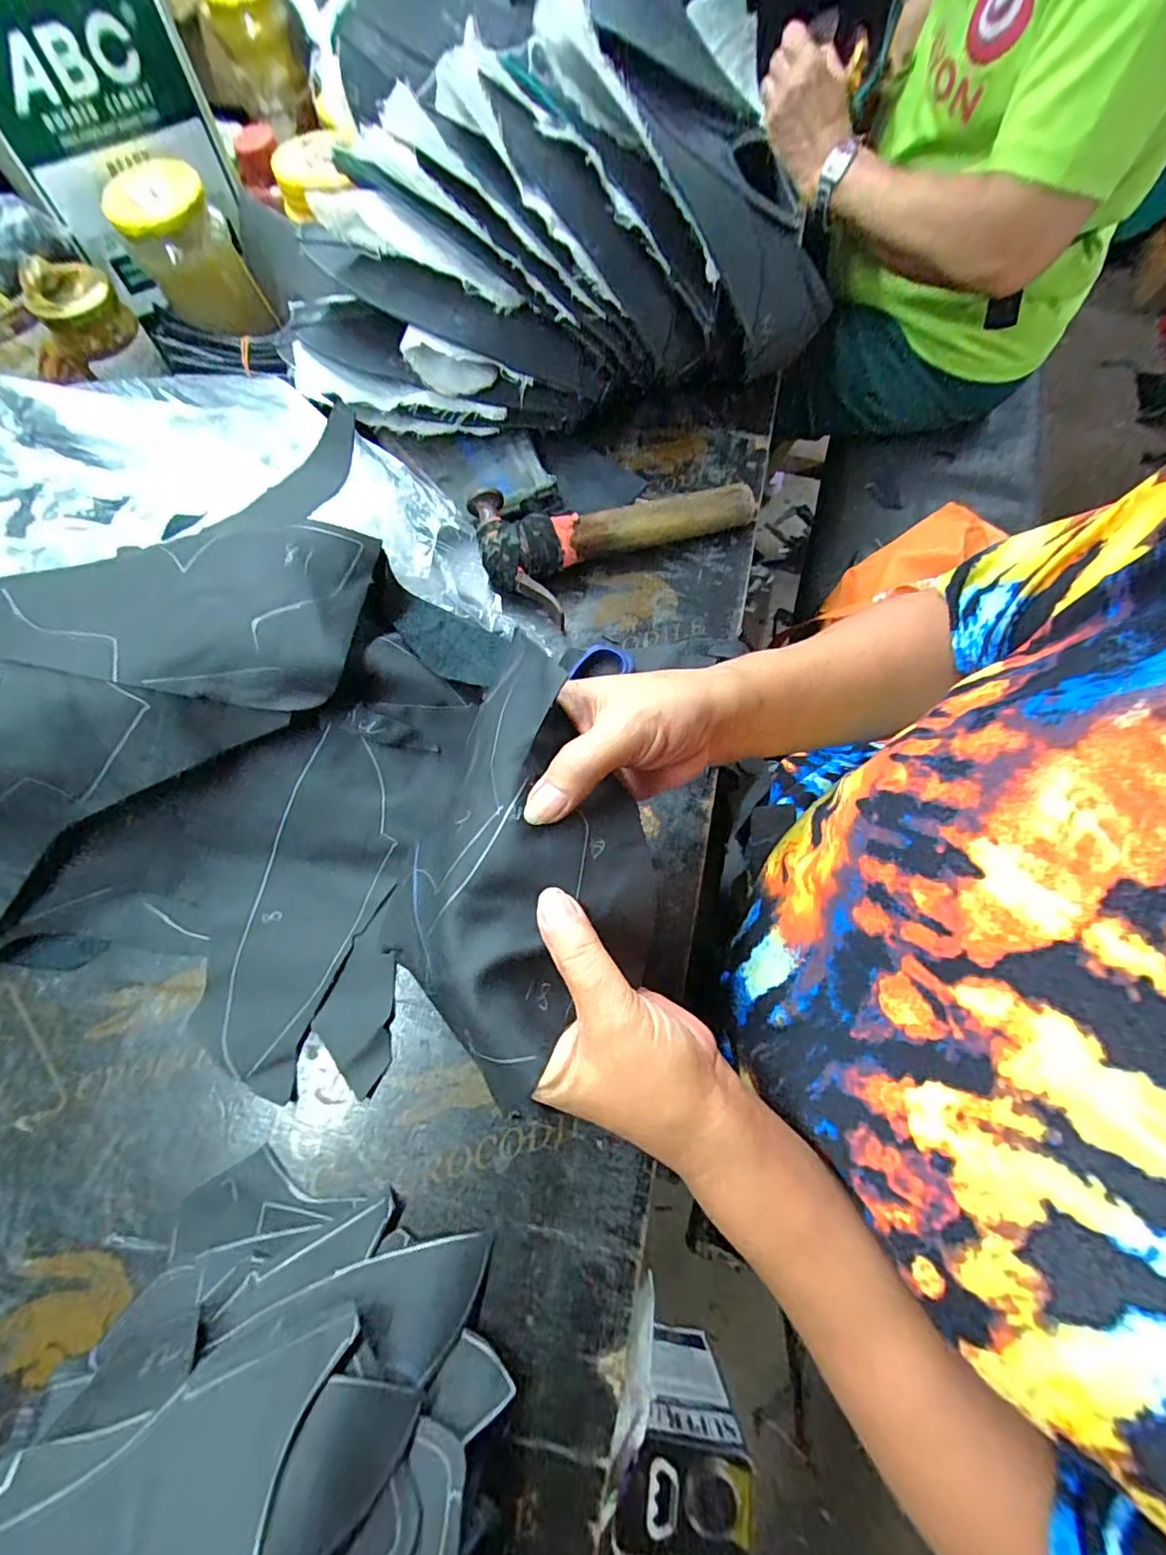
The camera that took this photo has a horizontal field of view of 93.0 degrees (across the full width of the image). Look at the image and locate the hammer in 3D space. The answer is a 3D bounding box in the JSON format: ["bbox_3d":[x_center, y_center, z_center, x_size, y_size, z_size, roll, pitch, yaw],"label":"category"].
[{"bbox_3d":[0.031,-0.196,0.437,0.221,0.043,0.099,-17,70,-5],"label":"hammer"}]

